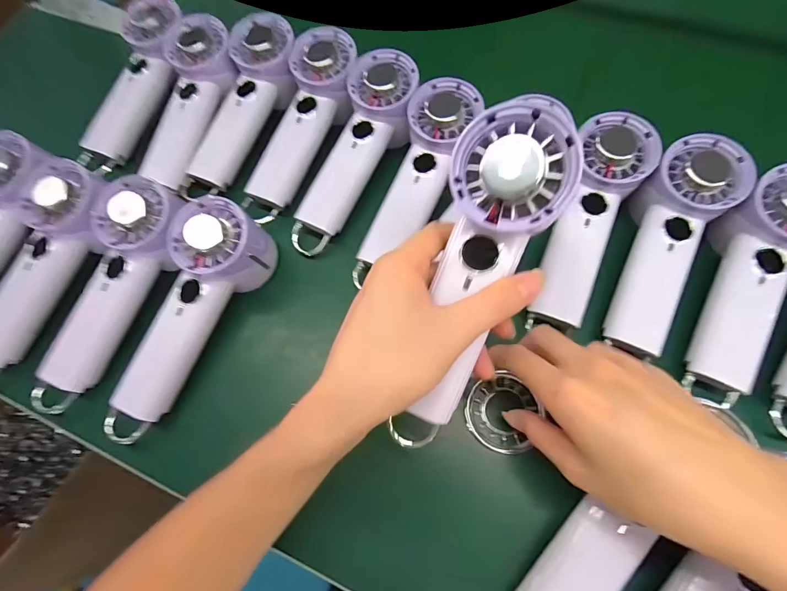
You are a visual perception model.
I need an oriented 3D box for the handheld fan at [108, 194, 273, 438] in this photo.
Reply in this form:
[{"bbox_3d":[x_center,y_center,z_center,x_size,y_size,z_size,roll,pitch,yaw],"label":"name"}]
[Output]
[{"bbox_3d":[-0.163,0.016,0.315,0.065,0.060,0.186,23,84,11],"label":"handheld fan"}]

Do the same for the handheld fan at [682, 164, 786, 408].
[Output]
[{"bbox_3d":[0.269,-0.007,0.292,0.064,0.035,0.194,25,89,11],"label":"handheld fan"}]

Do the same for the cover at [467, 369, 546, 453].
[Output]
[{"bbox_3d":[0.081,0.086,0.291,0.052,0.007,0.055,26,72,12],"label":"cover"}]

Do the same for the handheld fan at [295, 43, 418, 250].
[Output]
[{"bbox_3d":[-0.034,-0.127,0.353,0.062,0.036,0.194,26,89,12],"label":"handheld fan"}]

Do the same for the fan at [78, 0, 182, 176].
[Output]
[{"bbox_3d":[-0.256,-0.209,0.392,0.061,0.032,0.184,20,90,10],"label":"fan"}]

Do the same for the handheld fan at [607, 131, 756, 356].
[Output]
[{"bbox_3d":[0.214,-0.038,0.303,0.059,0.033,0.174,23,89,11],"label":"handheld fan"}]

